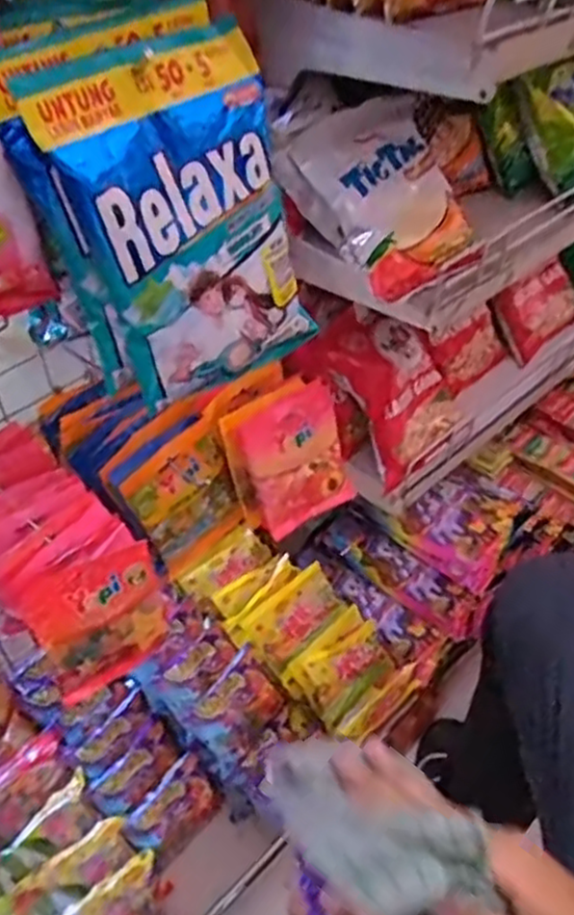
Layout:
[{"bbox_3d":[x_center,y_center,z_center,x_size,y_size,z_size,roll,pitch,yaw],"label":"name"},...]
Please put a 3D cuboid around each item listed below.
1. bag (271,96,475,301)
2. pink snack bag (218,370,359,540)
[{"bbox_3d":[0.087,-0.236,0.639,0.135,0.059,0.163,-39,87,-14],"label":"bag"},{"bbox_3d":[0.001,-0.001,0.711,0.115,0.135,0.029,-29,21,-24],"label":"pink snack bag"}]

